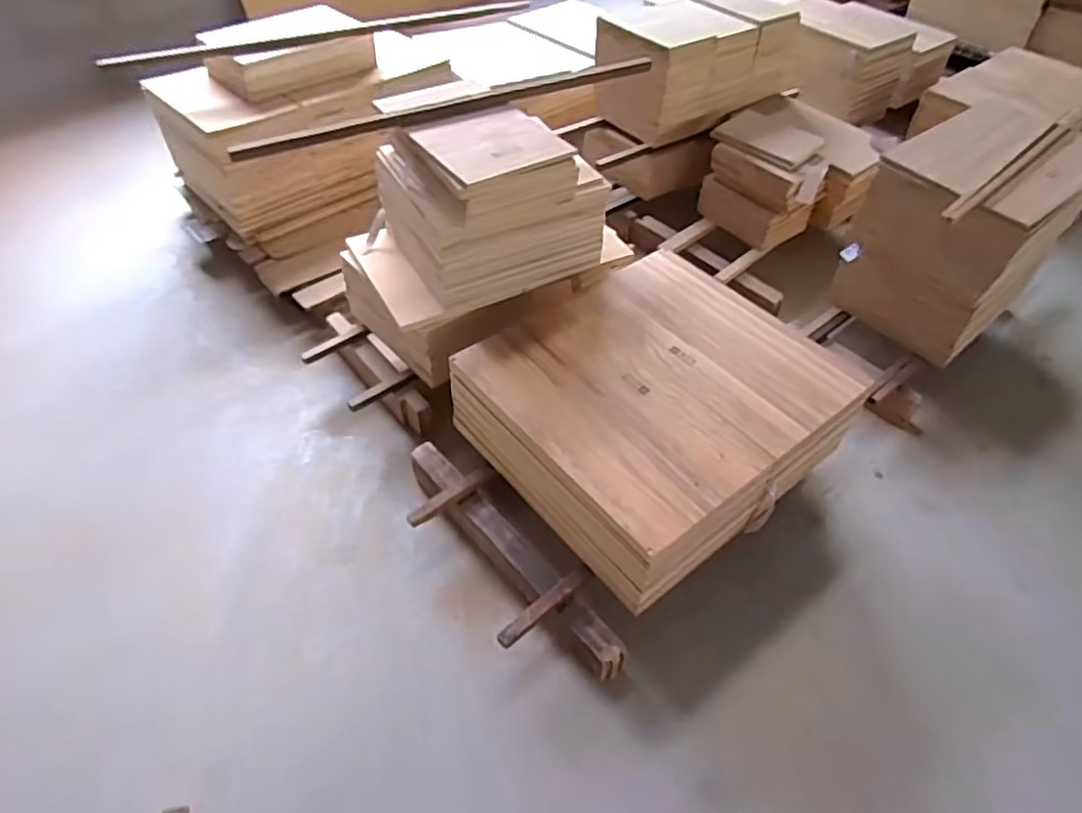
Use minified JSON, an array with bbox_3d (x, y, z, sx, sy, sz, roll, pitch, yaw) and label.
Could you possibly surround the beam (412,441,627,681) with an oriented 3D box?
[{"bbox_3d":[-0.072,0.330,1.536,0.087,0.121,0.719,-33,58,-27],"label":"beam"}]

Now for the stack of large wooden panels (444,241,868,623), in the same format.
[{"bbox_3d":[0.262,-0.006,1.577,0.708,0.243,0.677,-31,57,-26],"label":"stack of large wooden panels"}]

